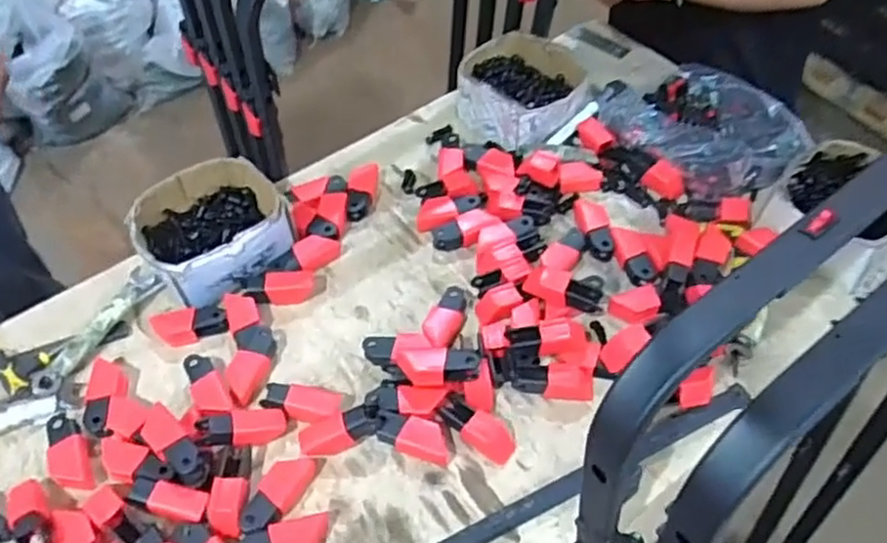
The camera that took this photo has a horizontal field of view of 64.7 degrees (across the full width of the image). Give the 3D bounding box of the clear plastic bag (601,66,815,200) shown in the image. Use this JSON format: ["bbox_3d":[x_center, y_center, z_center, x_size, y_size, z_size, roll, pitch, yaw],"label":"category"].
[{"bbox_3d":[0.386,-0.217,1.023,0.225,0.038,0.274,-34,60,-21],"label":"clear plastic bag"}]

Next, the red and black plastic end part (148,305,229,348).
[{"bbox_3d":[-0.292,0.062,0.806,0.084,0.018,0.043,-15,55,-10],"label":"red and black plastic end part"}]

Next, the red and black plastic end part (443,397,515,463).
[{"bbox_3d":[0.037,0.165,0.727,0.082,0.026,0.038,37,60,0],"label":"red and black plastic end part"}]

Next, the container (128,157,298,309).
[{"bbox_3d":[-0.287,-0.058,0.874,0.180,0.061,0.171,-36,61,-23],"label":"container"}]

